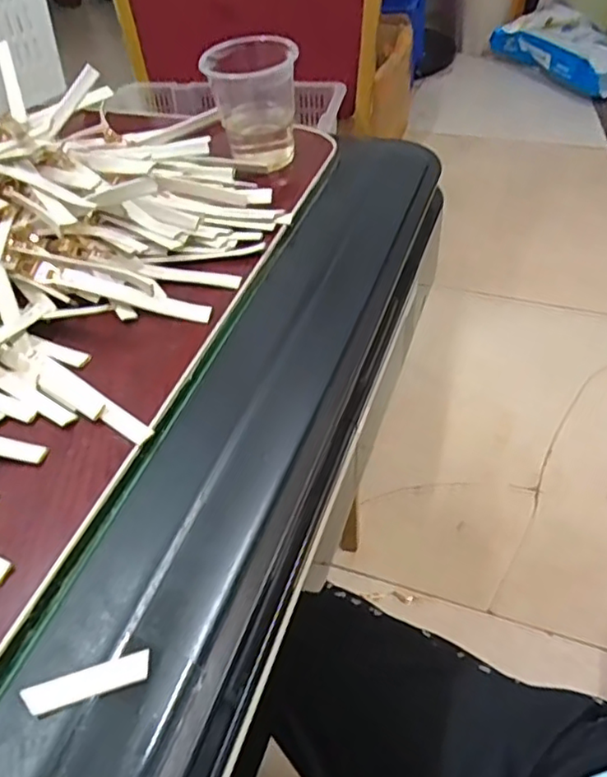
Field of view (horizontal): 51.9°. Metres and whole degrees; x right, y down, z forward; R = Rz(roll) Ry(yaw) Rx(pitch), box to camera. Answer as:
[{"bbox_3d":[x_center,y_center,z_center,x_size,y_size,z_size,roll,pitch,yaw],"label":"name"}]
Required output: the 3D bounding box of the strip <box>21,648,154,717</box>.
[{"bbox_3d":[-0.081,0.111,0.235,0.045,0.004,0.011,-12,53,-18],"label":"strip"}]

